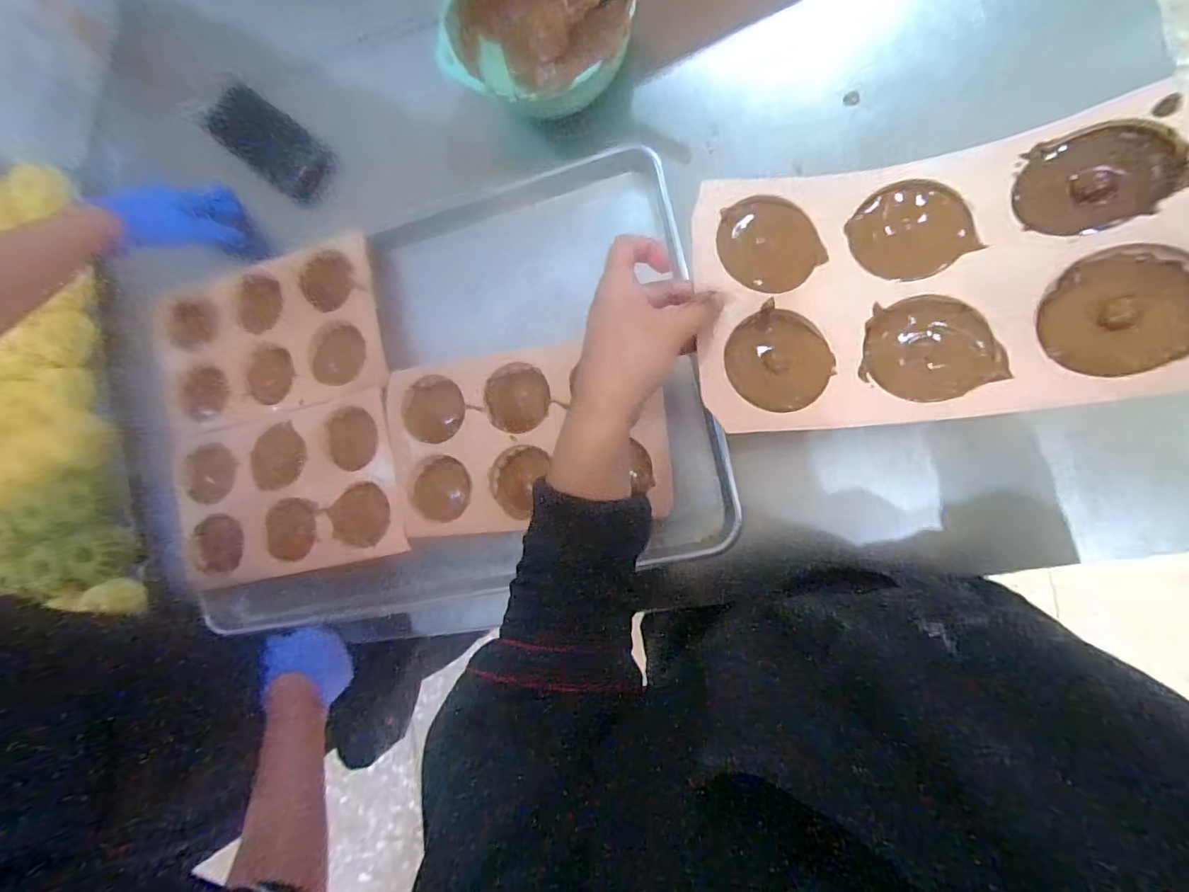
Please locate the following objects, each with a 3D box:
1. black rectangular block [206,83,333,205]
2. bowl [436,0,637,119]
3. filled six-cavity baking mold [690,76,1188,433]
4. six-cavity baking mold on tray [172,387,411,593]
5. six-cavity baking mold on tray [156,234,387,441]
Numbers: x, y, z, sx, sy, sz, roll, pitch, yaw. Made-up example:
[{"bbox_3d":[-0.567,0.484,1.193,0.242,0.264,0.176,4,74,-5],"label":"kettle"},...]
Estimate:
[{"bbox_3d":[-0.388,-0.362,0.625,0.022,0.121,0.081,2,66,44],"label":"black rectangular block"},{"bbox_3d":[-0.046,-0.411,0.513,0.179,0.078,0.194,25,91,11],"label":"bowl"},{"bbox_3d":[0.199,-0.103,0.310,0.264,0.072,0.169,-4,87,7],"label":"filled six-cavity baking mold"},{"bbox_3d":[-0.328,0.050,0.551,0.259,0.026,0.169,-12,85,12],"label":"six-cavity baking mold on tray"},{"bbox_3d":[-0.357,-0.116,0.560,0.264,0.029,0.166,-11,85,12],"label":"six-cavity baking mold on tray"}]

